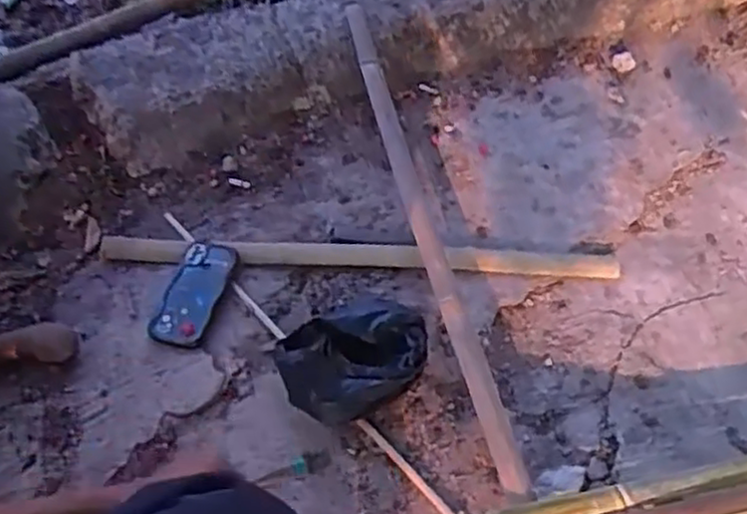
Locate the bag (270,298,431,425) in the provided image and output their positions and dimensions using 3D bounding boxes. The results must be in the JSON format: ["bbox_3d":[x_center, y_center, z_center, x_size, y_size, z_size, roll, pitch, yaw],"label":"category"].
[{"bbox_3d":[-0.025,0.129,0.962,0.203,0.079,0.149,-29,62,-23],"label":"bag"}]

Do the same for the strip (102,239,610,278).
[{"bbox_3d":[-0.027,0.000,1.098,0.771,0.014,0.050,4,55,-2],"label":"strip"}]

